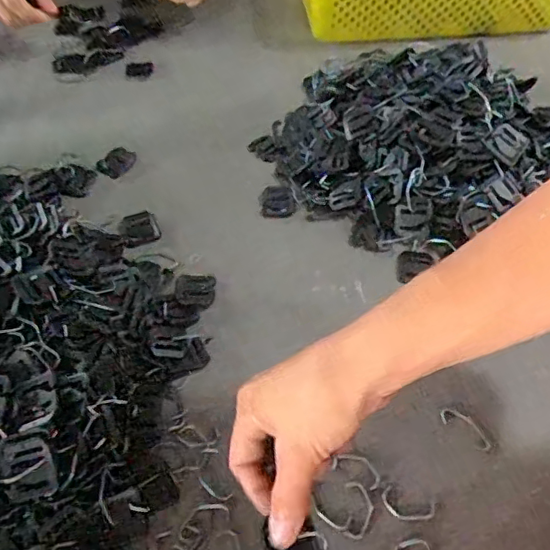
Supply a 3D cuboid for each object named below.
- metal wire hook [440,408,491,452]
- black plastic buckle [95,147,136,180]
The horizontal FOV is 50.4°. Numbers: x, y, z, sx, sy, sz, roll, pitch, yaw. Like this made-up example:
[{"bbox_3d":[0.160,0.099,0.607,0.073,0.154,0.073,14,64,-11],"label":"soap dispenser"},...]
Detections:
[{"bbox_3d":[0.134,0.106,0.408,0.039,0.004,0.016,33,58,23],"label":"metal wire hook"},{"bbox_3d":[-0.156,-0.111,0.576,0.028,0.004,0.040,31,59,3],"label":"black plastic buckle"}]

